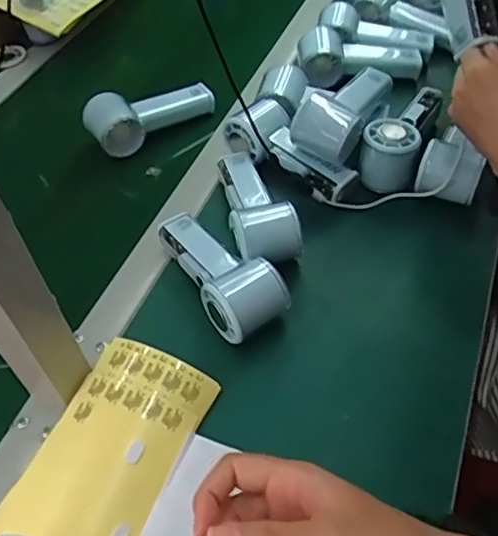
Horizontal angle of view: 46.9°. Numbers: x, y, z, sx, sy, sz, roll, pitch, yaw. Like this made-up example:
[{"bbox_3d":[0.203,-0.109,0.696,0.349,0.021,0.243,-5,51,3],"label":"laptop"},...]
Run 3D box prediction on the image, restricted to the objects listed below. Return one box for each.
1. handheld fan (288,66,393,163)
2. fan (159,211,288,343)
[{"bbox_3d":[0.104,-0.176,0.614,0.067,0.051,0.142,24,55,22],"label":"handheld fan"},{"bbox_3d":[-0.032,0.001,0.525,0.064,0.053,0.155,-30,54,-21],"label":"fan"}]

